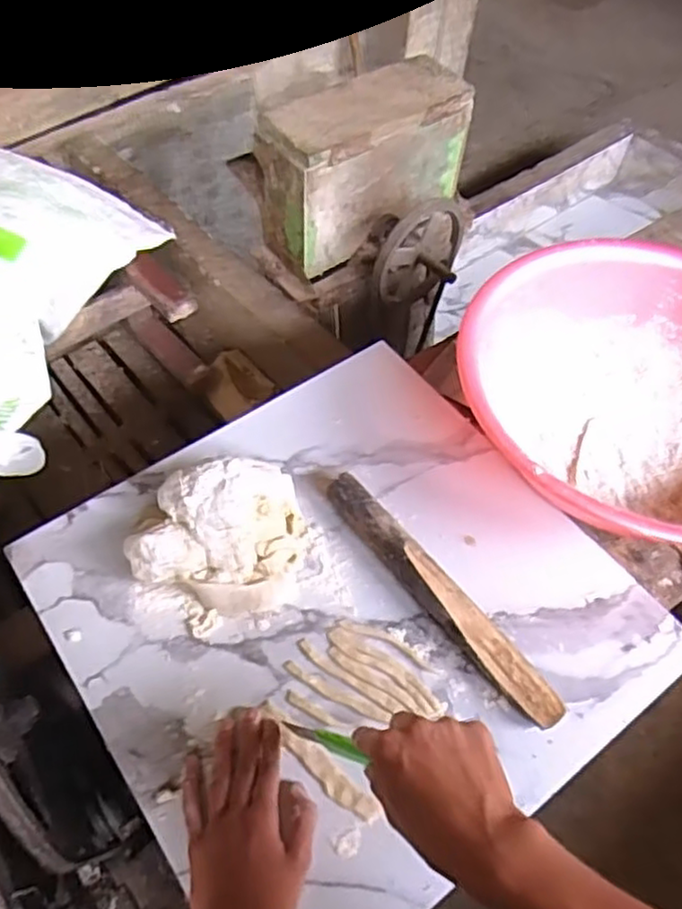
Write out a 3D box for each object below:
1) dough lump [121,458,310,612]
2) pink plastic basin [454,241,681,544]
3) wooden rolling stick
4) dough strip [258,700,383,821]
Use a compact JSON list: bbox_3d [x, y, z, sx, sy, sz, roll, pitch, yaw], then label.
[{"bbox_3d":[-0.110,0.070,0.699,0.147,0.065,0.148,0,58,-1],"label":"dough lump"},{"bbox_3d":[0.335,-0.055,0.785,0.402,0.134,0.379,0,58,-1],"label":"pink plastic basin"},{"bbox_3d":[0.090,0.130,0.685,0.041,0.038,0.310,-33,62,-23],"label":"wooden rolling stick"},{"bbox_3d":[-0.021,0.262,0.605,0.131,0.006,0.021,38,64,21],"label":"dough strip"}]

